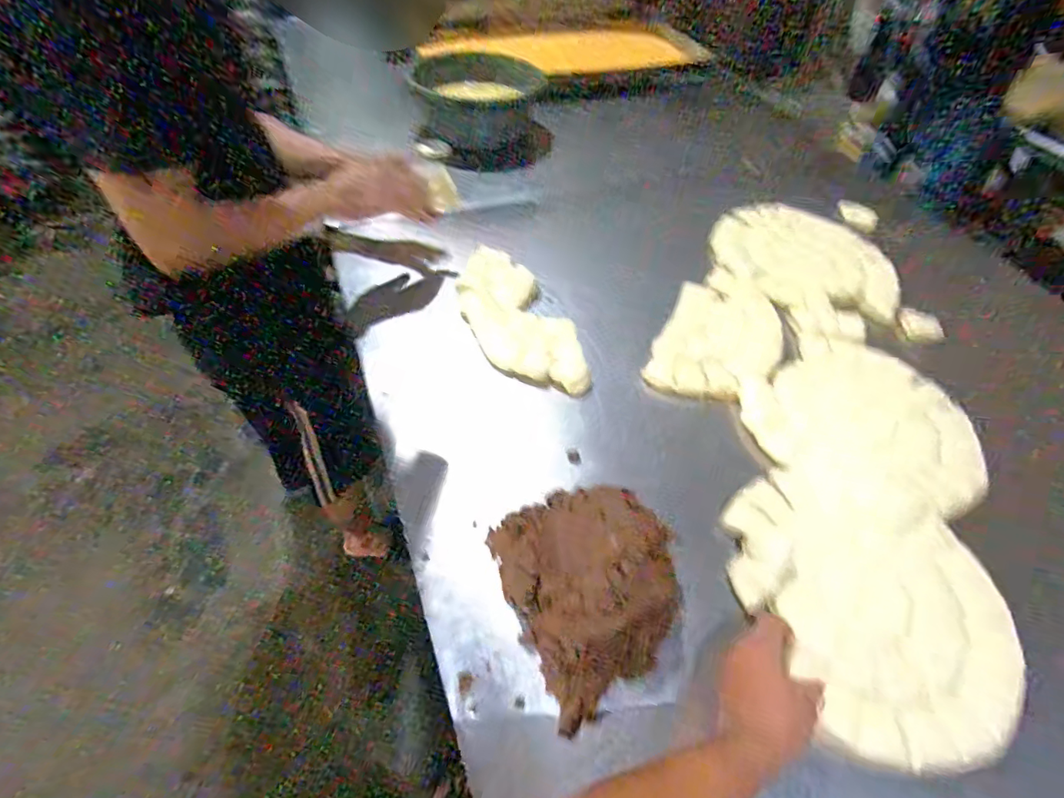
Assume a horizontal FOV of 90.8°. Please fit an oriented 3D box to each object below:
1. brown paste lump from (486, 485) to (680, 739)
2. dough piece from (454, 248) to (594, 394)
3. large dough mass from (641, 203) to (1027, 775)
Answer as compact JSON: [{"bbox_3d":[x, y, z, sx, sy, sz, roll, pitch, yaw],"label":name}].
[{"bbox_3d":[0.063,0.182,0.546,0.170,0.068,0.207,-21,57,-18],"label":"brown paste lump"},{"bbox_3d":[-0.025,-0.120,0.797,0.125,0.031,0.313,-23,57,-19],"label":"dough piece"},{"bbox_3d":[0.400,-0.012,0.755,0.418,0.032,0.883,9,51,4],"label":"large dough mass"}]

